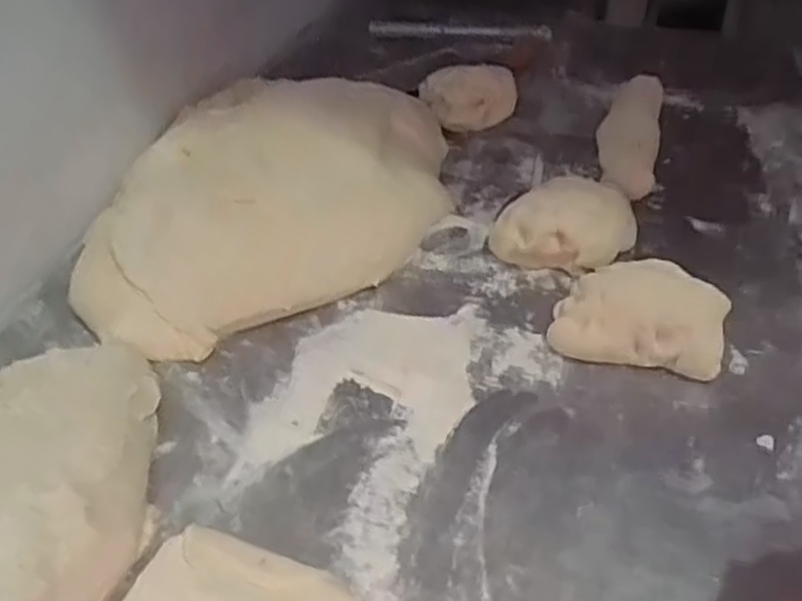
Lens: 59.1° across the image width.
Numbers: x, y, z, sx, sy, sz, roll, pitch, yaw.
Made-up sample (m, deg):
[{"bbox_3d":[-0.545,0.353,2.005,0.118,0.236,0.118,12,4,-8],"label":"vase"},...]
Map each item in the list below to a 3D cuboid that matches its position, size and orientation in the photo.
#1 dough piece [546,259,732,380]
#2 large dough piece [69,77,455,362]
[{"bbox_3d":[0.218,0.012,0.649,0.147,0.063,0.081,8,45,11],"label":"dough piece"},{"bbox_3d":[-0.138,-0.117,0.759,0.274,0.115,0.435,28,52,28],"label":"large dough piece"}]

